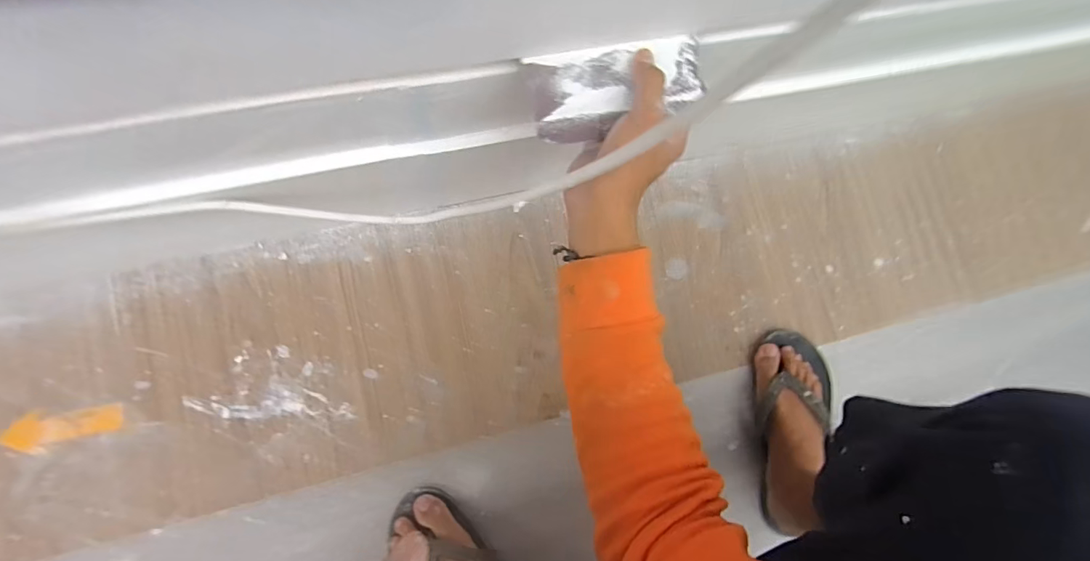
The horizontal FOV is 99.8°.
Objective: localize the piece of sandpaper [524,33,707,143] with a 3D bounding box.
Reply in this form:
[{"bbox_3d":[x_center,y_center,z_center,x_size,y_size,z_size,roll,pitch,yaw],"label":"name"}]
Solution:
[{"bbox_3d":[0.057,-0.149,0.353,0.137,0.021,0.059,-17,87,-9],"label":"piece of sandpaper"}]

